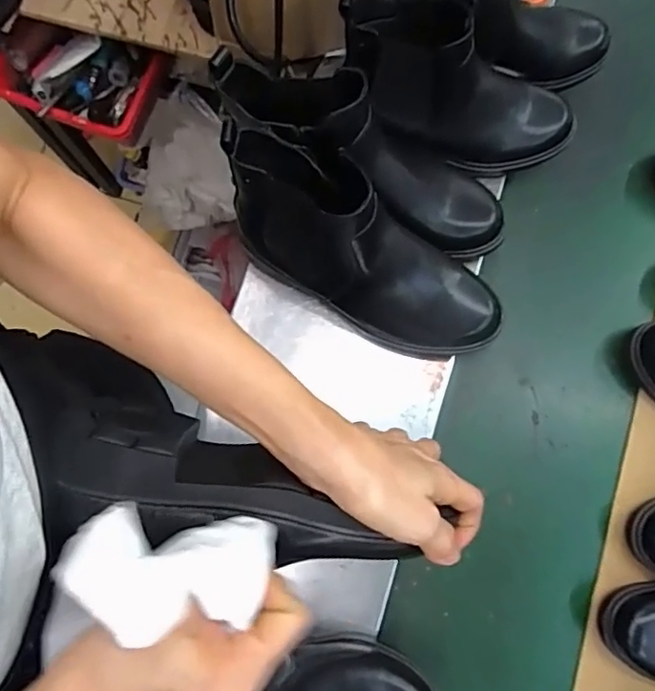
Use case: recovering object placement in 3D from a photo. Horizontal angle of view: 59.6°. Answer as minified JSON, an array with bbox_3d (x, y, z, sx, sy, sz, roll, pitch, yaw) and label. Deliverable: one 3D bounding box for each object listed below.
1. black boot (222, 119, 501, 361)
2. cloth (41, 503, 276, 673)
[{"bbox_3d":[0.035,-0.071,0.510,0.268,0.154,0.091,28,81,5],"label":"black boot"},{"bbox_3d":[-0.070,0.103,0.265,0.108,0.028,0.053,5,77,-34],"label":"cloth"}]

